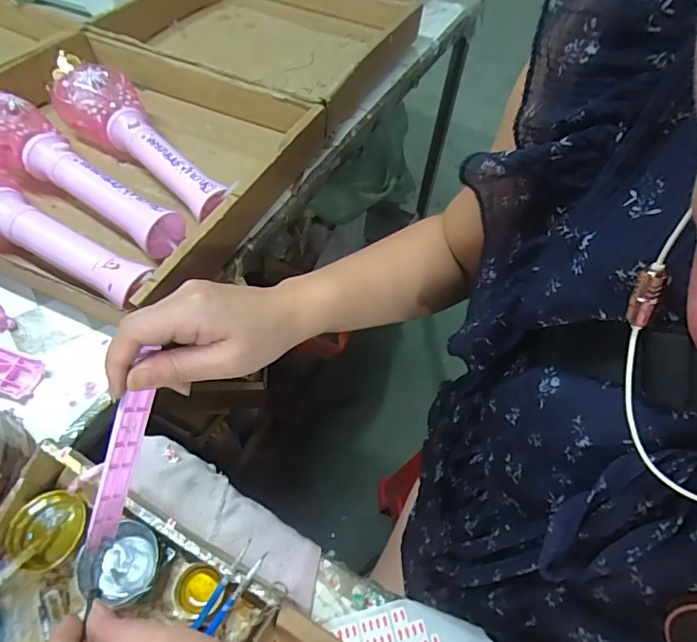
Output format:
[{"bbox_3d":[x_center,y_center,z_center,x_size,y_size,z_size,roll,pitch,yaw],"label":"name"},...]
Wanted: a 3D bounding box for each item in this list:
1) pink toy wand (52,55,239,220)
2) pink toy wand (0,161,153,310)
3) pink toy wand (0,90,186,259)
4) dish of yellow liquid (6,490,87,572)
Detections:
[{"bbox_3d":[-0.241,-0.204,0.529,0.087,0.070,0.305,-34,64,-26],"label":"pink toy wand"},{"bbox_3d":[-0.313,-0.085,0.440,0.310,0.070,0.088,30,57,16],"label":"pink toy wand"},{"bbox_3d":[-0.298,-0.168,0.490,0.305,0.065,0.079,26,56,14],"label":"pink toy wand"},{"bbox_3d":[-0.205,0.142,0.319,0.040,0.020,0.047,23,56,11],"label":"dish of yellow liquid"}]

